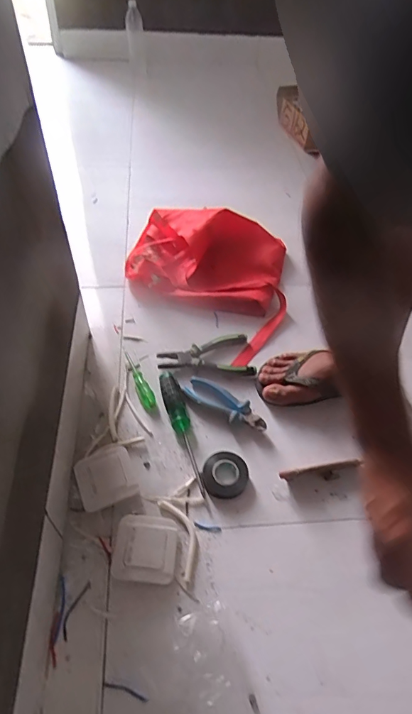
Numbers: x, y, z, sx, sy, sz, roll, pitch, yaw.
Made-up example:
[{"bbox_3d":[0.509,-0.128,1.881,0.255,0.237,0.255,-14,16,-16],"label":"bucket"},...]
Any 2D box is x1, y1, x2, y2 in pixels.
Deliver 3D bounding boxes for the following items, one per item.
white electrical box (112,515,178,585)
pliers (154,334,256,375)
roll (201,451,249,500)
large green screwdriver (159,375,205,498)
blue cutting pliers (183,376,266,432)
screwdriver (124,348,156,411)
[{"bbox_3d":[-0.078,0.247,0.552,0.079,0.026,0.079,5,52,-1],"label":"white electrical box"},{"bbox_3d":[-0.002,0.000,0.768,0.165,0.027,0.094,-1,52,-6],"label":"pliers"},{"bbox_3d":[0.029,0.174,0.625,0.064,0.019,0.064,2,52,-3],"label":"roll"},{"bbox_3d":[-0.036,0.111,0.661,0.028,0.026,0.206,-12,54,-14],"label":"large green screwdriver"},{"bbox_3d":[0.031,0.074,0.697,0.150,0.022,0.047,26,54,14],"label":"blue cutting pliers"},{"bbox_3d":[-0.121,0.036,0.733,0.023,0.017,0.129,-22,57,-20],"label":"screwdriver"}]

